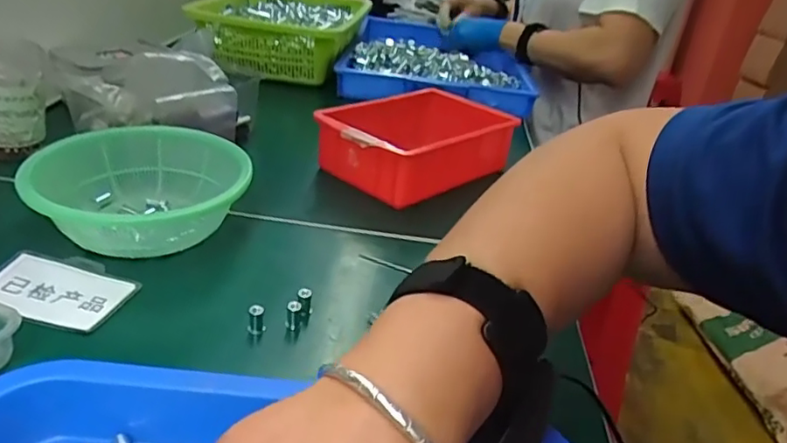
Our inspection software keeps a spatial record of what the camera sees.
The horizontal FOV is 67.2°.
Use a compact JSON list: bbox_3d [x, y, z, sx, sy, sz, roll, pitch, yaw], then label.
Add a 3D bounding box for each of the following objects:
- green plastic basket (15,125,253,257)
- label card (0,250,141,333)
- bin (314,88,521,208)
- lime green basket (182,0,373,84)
[{"bbox_3d":[-0.200,-0.024,0.481,0.154,0.059,0.162,8,28,-1],"label":"green plastic basket"},{"bbox_3d":[-0.229,0.045,0.401,0.095,0.005,0.065,12,31,6],"label":"label card"},{"bbox_3d":[0.027,-0.088,0.638,0.138,0.063,0.202,30,35,34],"label":"bin"},{"bbox_3d":[-0.173,-0.318,0.971,0.229,0.086,0.325,7,28,-2],"label":"lime green basket"}]

